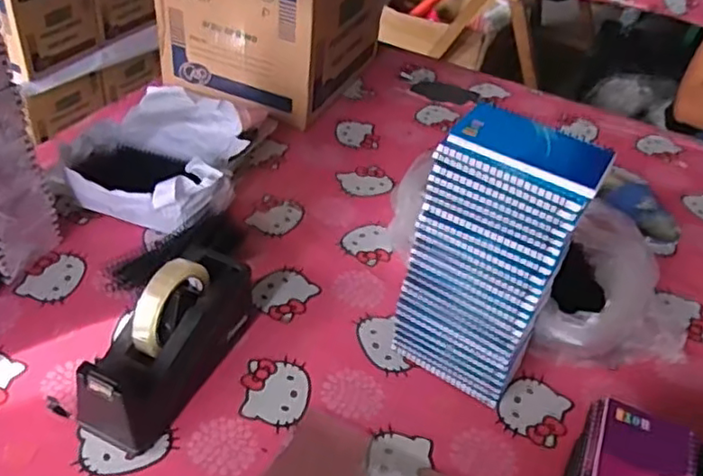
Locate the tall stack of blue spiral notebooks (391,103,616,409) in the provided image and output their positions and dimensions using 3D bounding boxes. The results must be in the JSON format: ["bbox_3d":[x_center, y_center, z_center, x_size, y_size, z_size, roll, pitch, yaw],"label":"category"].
[{"bbox_3d":[0.141,0.028,0.654,0.138,0.290,0.098,28,45,23],"label":"tall stack of blue spiral notebooks"}]

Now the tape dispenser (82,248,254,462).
[{"bbox_3d":[-0.182,0.097,0.643,0.079,0.128,0.214,20,43,15],"label":"tape dispenser"}]

